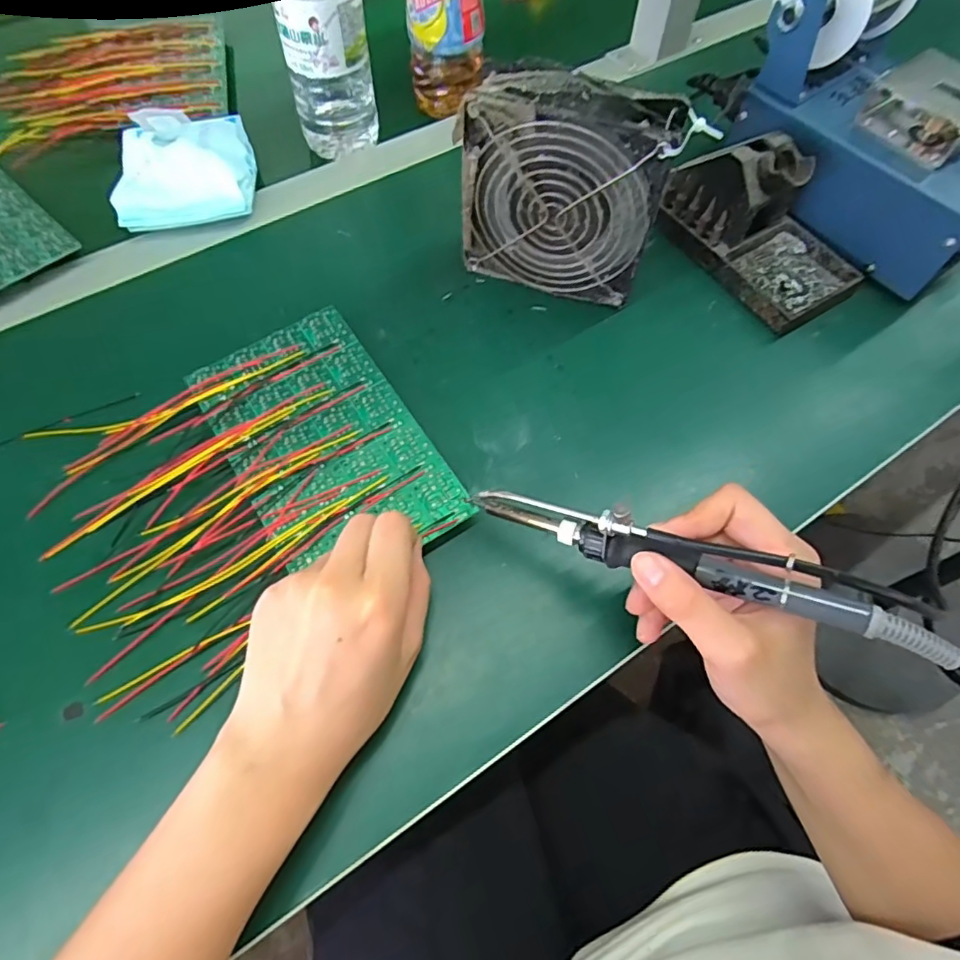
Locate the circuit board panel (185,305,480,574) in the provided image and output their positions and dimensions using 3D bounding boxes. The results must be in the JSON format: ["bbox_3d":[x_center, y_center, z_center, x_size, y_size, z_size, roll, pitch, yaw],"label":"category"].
[{"bbox_3d":[-0.091,-0.024,0.326,0.100,0.004,0.169,-30,69,-16],"label":"circuit board panel"}]

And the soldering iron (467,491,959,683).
[{"bbox_3d":[0.091,0.033,0.241,0.211,0.038,0.021,16,63,25],"label":"soldering iron"}]

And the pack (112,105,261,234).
[{"bbox_3d":[-0.222,-0.234,0.414,0.101,0.044,0.100,-15,64,-8],"label":"pack"}]

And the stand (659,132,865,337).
[{"bbox_3d":[0.199,-0.180,0.385,0.080,0.070,0.144,-29,67,-15],"label":"stand"}]

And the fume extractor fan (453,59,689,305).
[{"bbox_3d":[0.051,-0.178,0.352,0.117,0.119,0.040,17,64,8],"label":"fume extractor fan"}]

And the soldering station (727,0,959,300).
[{"bbox_3d":[0.279,-0.244,0.382,0.118,0.131,0.198,-32,68,-16],"label":"soldering station"}]

